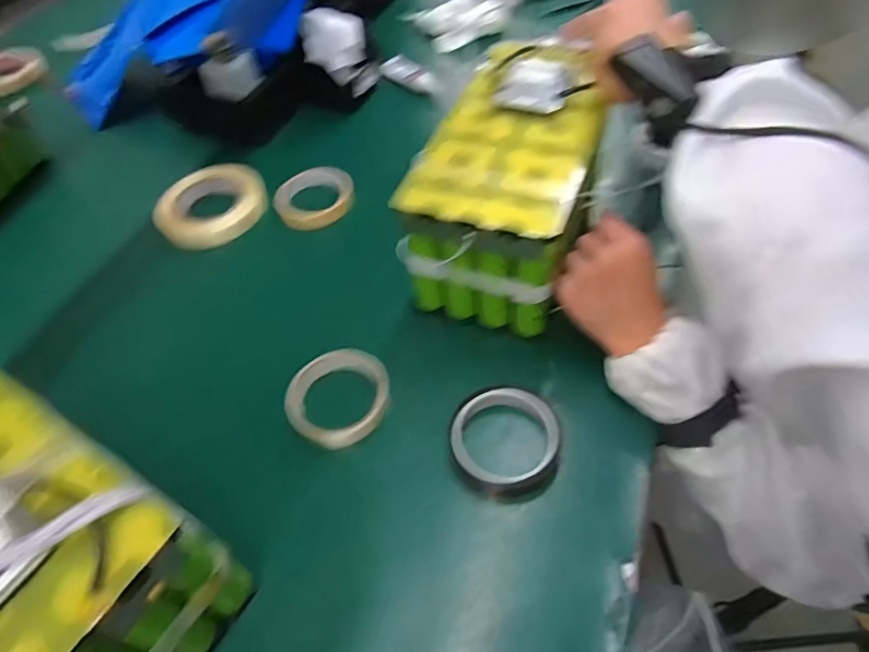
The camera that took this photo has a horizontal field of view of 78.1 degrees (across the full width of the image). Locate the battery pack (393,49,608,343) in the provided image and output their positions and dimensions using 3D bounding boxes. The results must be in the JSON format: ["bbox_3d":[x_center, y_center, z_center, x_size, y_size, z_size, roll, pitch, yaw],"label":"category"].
[{"bbox_3d":[0.081,-0.142,0.541,0.143,0.147,0.257,18,57,16],"label":"battery pack"}]

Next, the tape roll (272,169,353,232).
[{"bbox_3d":[-0.149,-0.160,0.675,0.098,0.024,0.098,-2,53,2],"label":"tape roll"}]

